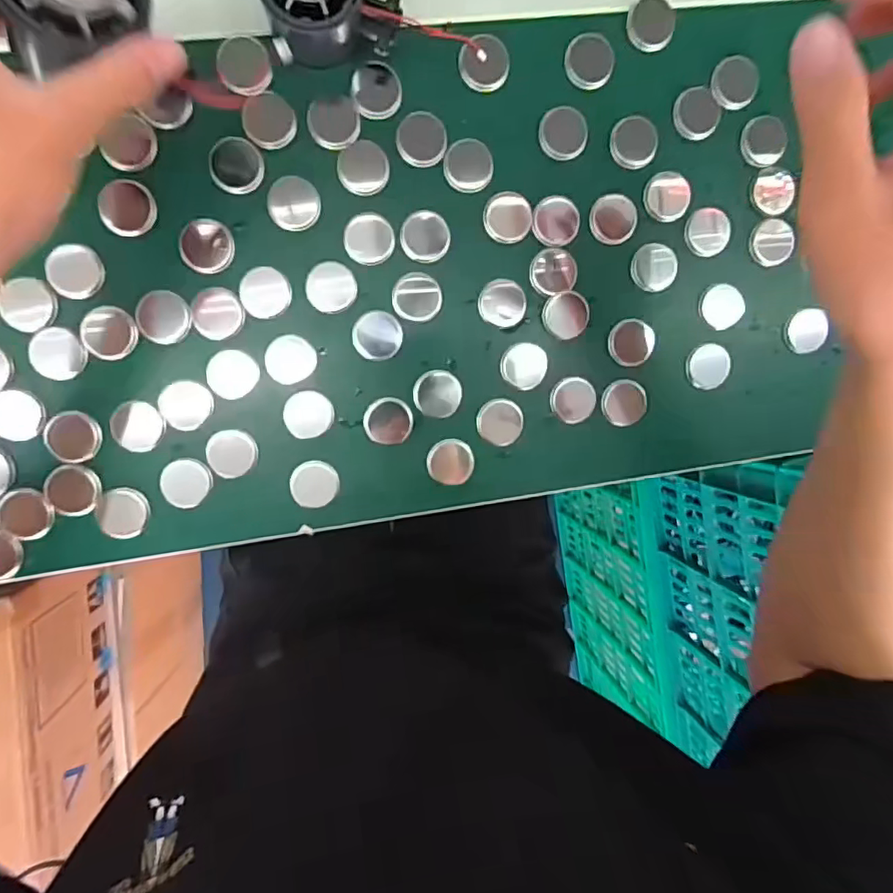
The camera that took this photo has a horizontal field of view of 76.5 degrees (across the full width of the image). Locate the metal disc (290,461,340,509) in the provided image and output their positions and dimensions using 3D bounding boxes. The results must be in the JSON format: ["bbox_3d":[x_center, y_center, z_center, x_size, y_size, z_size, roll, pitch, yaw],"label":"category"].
[{"bbox_3d":[-0.085,0.024,0.364,0.030,0.004,0.029,-1,96,-8],"label":"metal disc"}]

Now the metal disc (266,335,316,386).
[{"bbox_3d":[-0.097,-0.054,0.352,0.030,0.004,0.029,-1,96,-8],"label":"metal disc"}]

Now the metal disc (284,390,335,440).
[{"bbox_3d":[-0.087,-0.020,0.358,0.030,0.004,0.029,-1,96,-8],"label":"metal disc"}]

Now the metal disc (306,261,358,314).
[{"bbox_3d":[-0.071,-0.098,0.350,0.030,0.004,0.030,-1,96,-8],"label":"metal disc"}]

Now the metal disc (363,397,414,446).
[{"bbox_3d":[-0.037,-0.016,0.366,0.031,0.004,0.030,-1,96,-8],"label":"metal disc"}]

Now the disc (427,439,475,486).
[{"bbox_3d":[0.003,0.010,0.375,0.031,0.004,0.030,-1,96,-8],"label":"disc"}]

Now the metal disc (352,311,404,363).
[{"bbox_3d":[-0.043,-0.070,0.358,0.030,0.004,0.030,-1,96,-8],"label":"metal disc"}]

